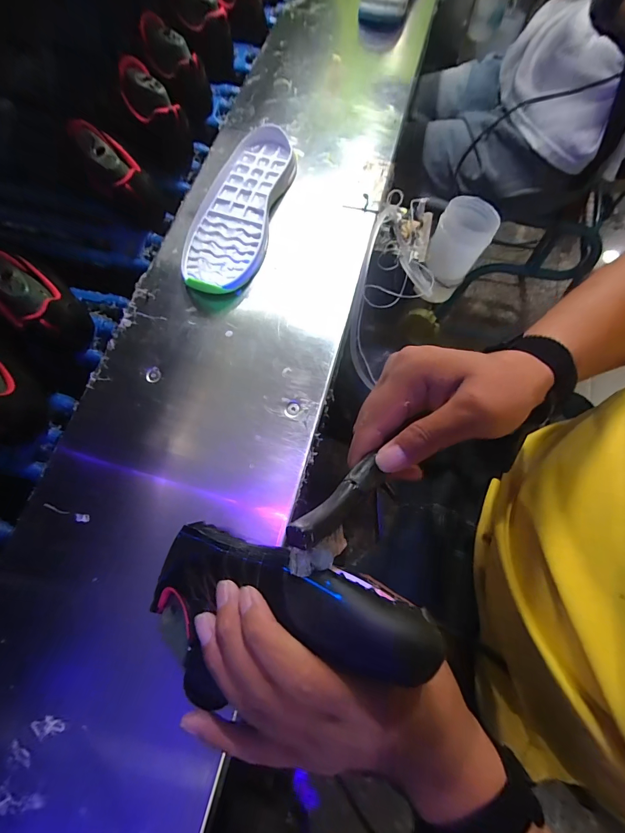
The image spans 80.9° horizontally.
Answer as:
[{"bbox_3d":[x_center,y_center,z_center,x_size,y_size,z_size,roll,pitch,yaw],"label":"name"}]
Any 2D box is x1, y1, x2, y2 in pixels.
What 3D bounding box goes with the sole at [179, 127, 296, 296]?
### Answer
[{"bbox_3d":[-0.085,-0.249,0.442,0.085,0.026,0.250,15,72,5],"label":"sole"}]

